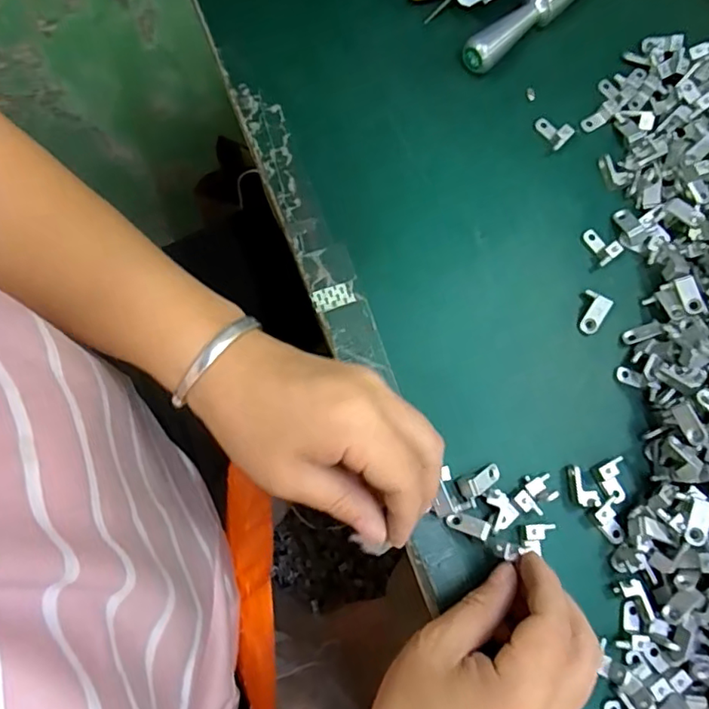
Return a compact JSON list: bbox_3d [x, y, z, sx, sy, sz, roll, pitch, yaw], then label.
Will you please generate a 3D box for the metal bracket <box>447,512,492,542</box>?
[{"bbox_3d":[0.061,0.091,0.302,0.023,0.005,0.009,13,77,22],"label":"metal bracket"}]

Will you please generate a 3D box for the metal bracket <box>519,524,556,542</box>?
[{"bbox_3d":[0.099,0.096,0.304,0.018,0.009,0.008,-3,78,-2],"label":"metal bracket"}]

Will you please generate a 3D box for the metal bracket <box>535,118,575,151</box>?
[{"bbox_3d":[0.125,-0.141,0.354,0.014,0.011,0.023,-35,81,-8],"label":"metal bracket"}]

